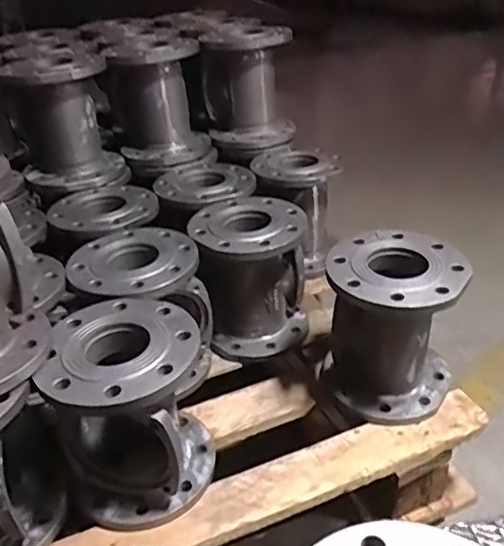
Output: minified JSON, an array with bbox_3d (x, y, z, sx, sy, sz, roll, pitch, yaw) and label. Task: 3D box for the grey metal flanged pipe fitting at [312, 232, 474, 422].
[{"bbox_3d":[0.206,0.079,0.850,0.184,0.229,0.178,10,35,19],"label":"grey metal flanged pipe fitting"}]

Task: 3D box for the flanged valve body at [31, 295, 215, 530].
[{"bbox_3d":[-0.153,0.177,0.731,0.182,0.230,0.181,-2,33,1],"label":"flanged valve body"}]

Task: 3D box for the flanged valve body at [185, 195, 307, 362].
[{"bbox_3d":[-0.003,0.009,0.996,0.189,0.228,0.181,-7,33,-7],"label":"flanged valve body"}]

